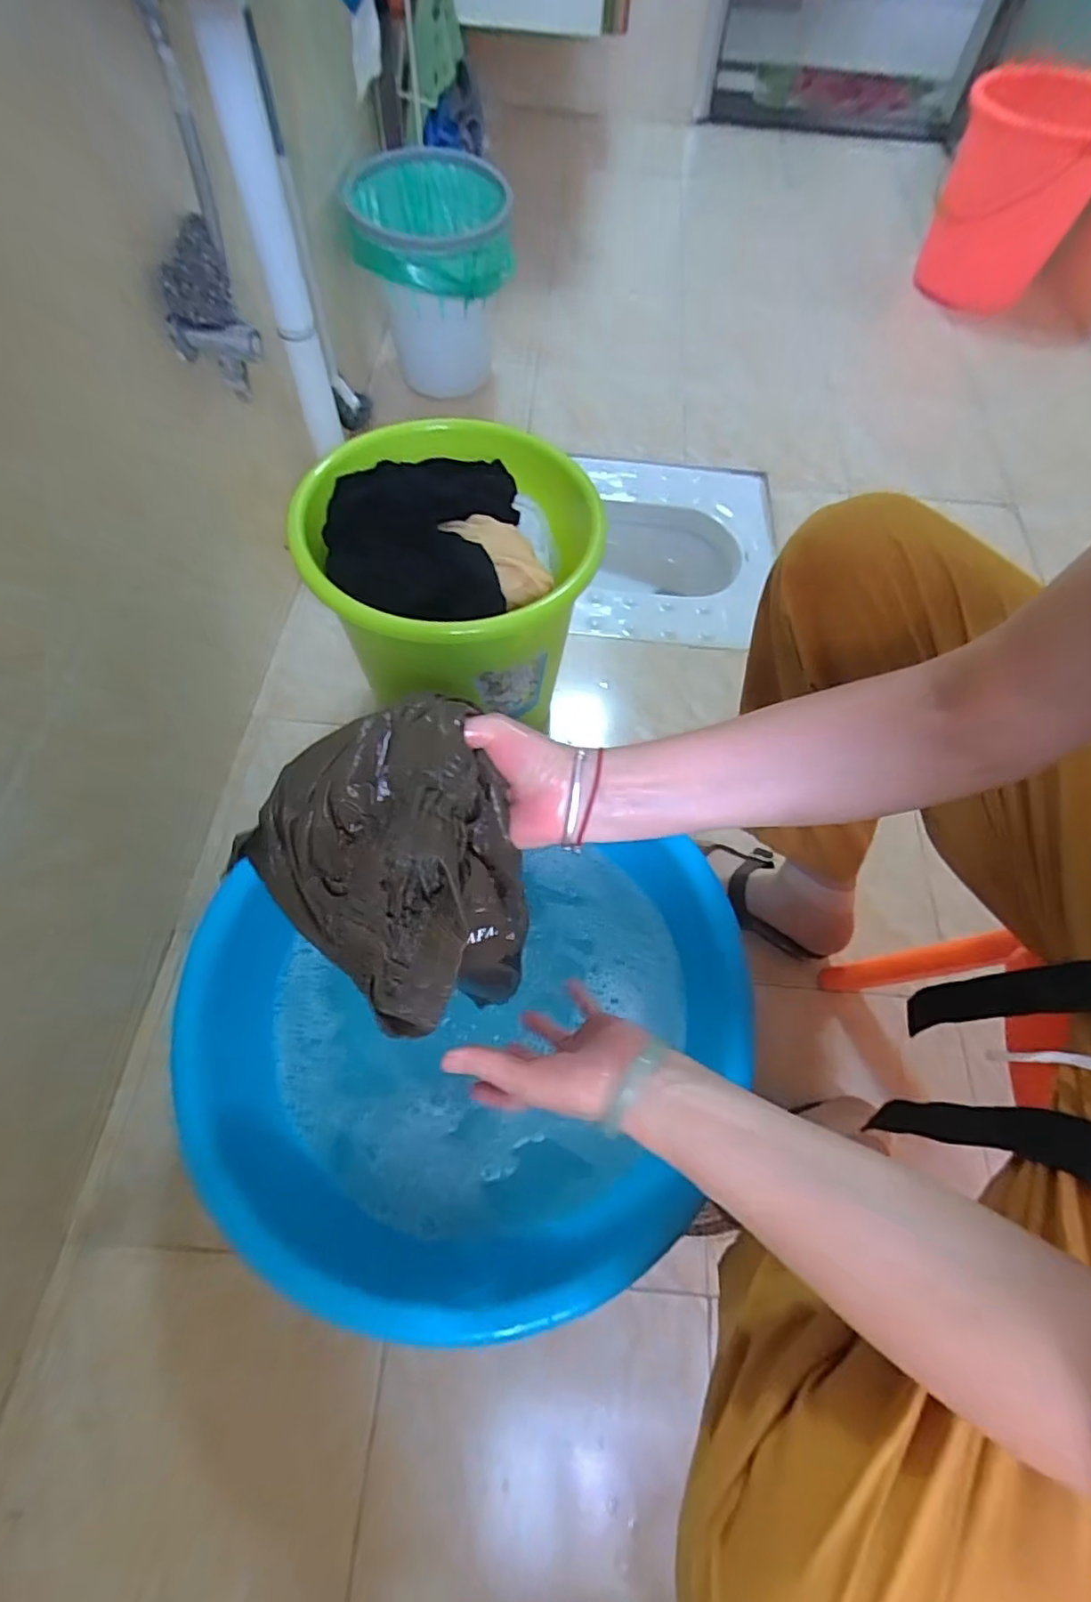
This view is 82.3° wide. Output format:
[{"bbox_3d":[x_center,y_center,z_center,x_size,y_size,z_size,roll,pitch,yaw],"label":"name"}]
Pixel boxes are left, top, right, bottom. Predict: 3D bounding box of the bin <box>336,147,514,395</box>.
[{"bbox_3d":[-0.180,-0.847,1.068,0.246,0.302,0.215,-8,63,-7],"label":"bin"}]

